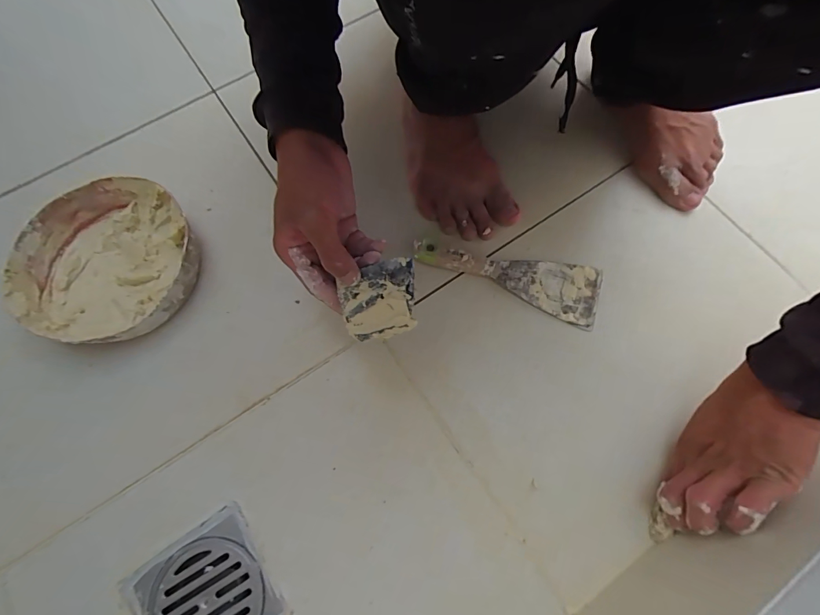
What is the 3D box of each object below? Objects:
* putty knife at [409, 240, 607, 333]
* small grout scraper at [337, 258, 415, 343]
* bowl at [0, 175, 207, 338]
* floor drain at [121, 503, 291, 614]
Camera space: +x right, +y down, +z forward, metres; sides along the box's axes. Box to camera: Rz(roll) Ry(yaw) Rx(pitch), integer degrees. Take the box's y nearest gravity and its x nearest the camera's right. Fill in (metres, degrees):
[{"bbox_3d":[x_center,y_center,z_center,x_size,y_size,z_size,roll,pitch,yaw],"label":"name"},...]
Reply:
[{"bbox_3d":[0.103,-0.038,0.433,0.198,0.019,0.065,16,73,6],"label":"putty knife"},{"bbox_3d":[-0.027,-0.006,0.336,0.064,0.007,0.060,-12,75,19],"label":"small grout scraper"},{"bbox_3d":[-0.313,-0.047,0.432,0.171,0.054,0.171,0,72,1],"label":"bowl"},{"bbox_3d":[-0.177,0.256,0.354,0.111,0.006,0.112,-33,74,-10],"label":"floor drain"}]

